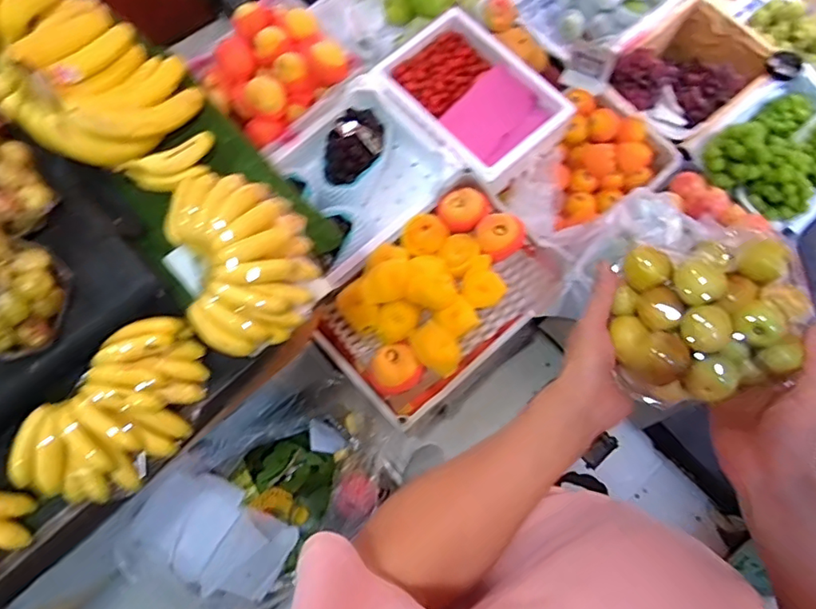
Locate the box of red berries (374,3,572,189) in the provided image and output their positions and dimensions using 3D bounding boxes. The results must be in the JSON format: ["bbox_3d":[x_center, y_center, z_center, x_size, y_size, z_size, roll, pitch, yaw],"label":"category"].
[{"bbox_3d":[0.148,-0.498,1.324,0.315,0.135,0.433,-40,76,-11],"label":"box of red berries"}]

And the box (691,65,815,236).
[{"bbox_3d":[1.001,-0.409,1.418,0.488,0.187,0.356,-41,76,-12],"label":"box"}]

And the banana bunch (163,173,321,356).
[{"bbox_3d":[-0.223,-0.072,0.719,0.172,0.067,0.250,-23,73,-7],"label":"banana bunch"}]

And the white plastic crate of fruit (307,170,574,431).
[{"bbox_3d":[0.059,-0.016,1.159,0.496,0.130,0.343,-39,76,-11],"label":"white plastic crate of fruit"}]

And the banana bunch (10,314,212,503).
[{"bbox_3d":[-0.366,0.138,0.666,0.155,0.067,0.265,39,76,12],"label":"banana bunch"}]

